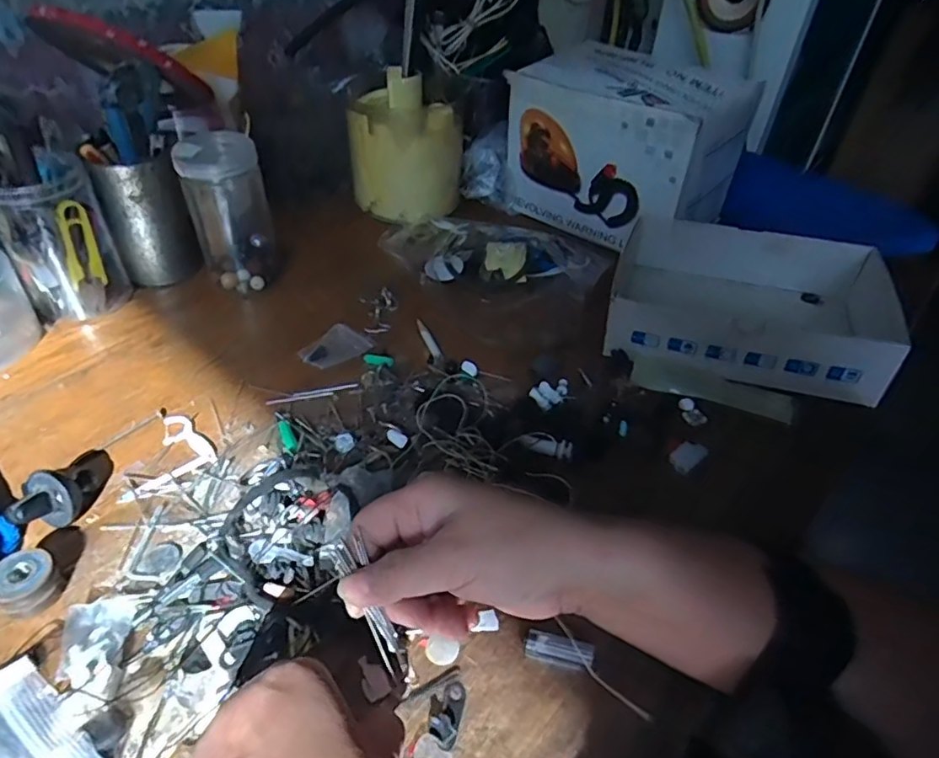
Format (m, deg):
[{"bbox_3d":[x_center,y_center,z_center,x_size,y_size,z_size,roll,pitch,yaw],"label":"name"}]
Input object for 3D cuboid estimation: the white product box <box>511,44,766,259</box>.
[{"bbox_3d":[0.157,-0.239,0.596,0.205,0.142,0.145,34,50,31],"label":"white product box"}]

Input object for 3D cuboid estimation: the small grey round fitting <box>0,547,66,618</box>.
[{"bbox_3d":[-0.234,0.108,0.303,0.027,0.021,0.029,1,41,-1],"label":"small grey round fitting"}]

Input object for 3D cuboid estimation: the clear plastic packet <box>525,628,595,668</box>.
[{"bbox_3d":[0.045,0.137,0.288,0.033,0.013,0.011,12,42,11],"label":"clear plastic packet"}]

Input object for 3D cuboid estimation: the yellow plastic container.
[{"bbox_3d":[-0.070,-0.255,0.631,0.118,0.124,0.120,-1,41,-4],"label":"yellow plastic container"}]

